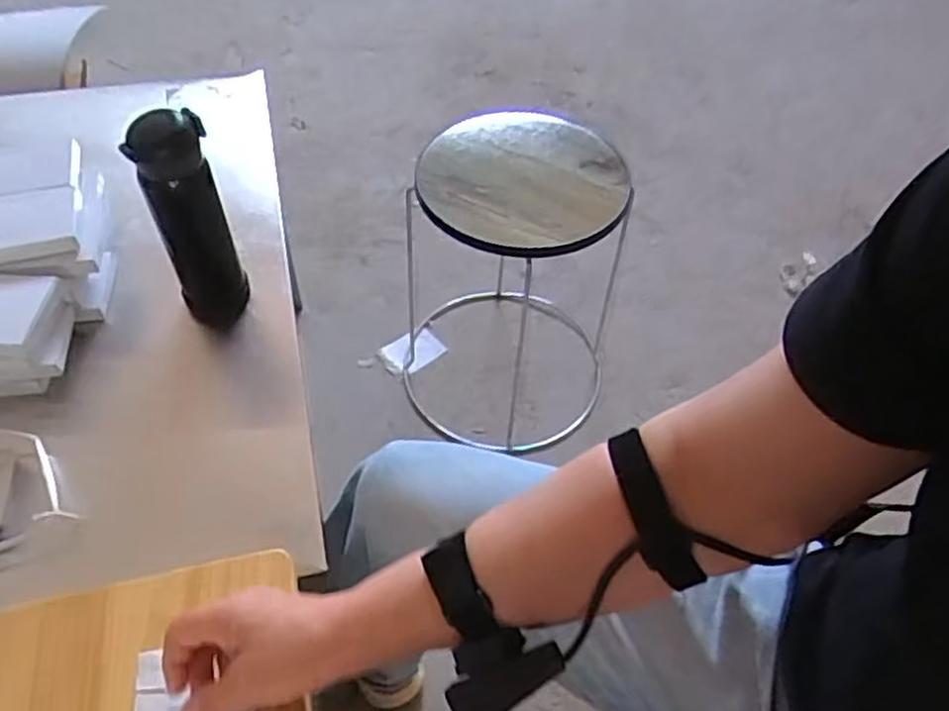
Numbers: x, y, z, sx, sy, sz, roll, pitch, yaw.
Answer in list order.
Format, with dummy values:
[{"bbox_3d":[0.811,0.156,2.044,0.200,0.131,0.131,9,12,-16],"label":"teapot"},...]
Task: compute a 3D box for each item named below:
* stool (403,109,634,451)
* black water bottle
[{"bbox_3d":[0.056,-0.137,1.170,0.359,0.448,0.365,1,51,-1],"label":"stool"},{"bbox_3d":[-0.278,-0.135,0.723,0.068,0.231,0.064,-18,54,-16],"label":"black water bottle"}]

